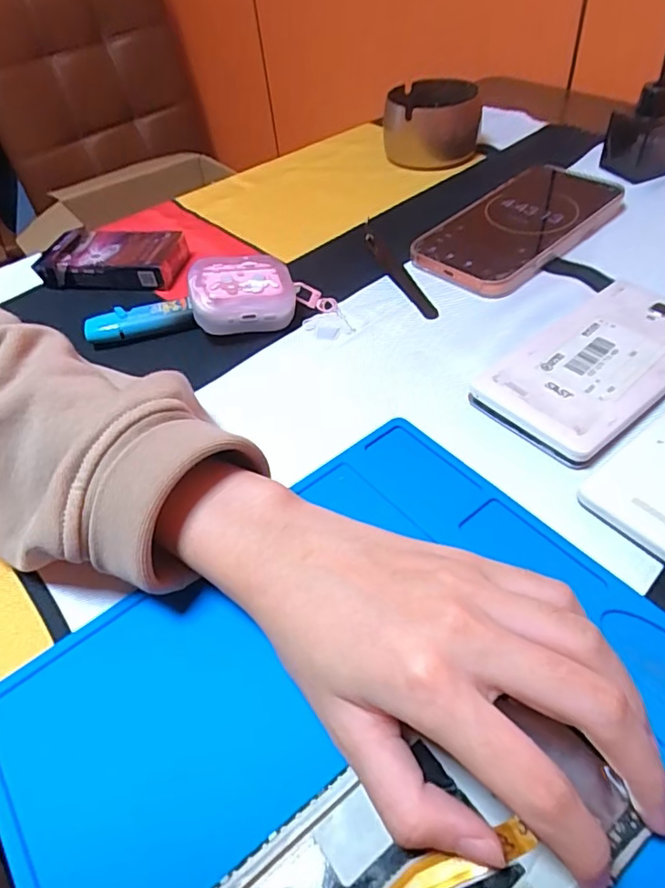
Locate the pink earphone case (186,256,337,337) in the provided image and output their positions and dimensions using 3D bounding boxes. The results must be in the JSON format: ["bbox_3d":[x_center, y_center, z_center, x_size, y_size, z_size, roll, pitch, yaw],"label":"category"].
[{"bbox_3d":[-0.047,-0.098,0.360,0.089,0.038,0.042,-13,49,-6],"label":"pink earphone case"}]

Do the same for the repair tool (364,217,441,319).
[{"bbox_3d":[0.045,-0.124,0.396,0.015,0.013,0.123,-17,49,-9],"label":"repair tool"}]

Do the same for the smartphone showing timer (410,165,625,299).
[{"bbox_3d":[0.137,-0.160,0.407,0.162,0.017,0.084,-37,55,-24],"label":"smartphone showing timer"}]

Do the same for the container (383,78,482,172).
[{"bbox_3d":[0.089,-0.289,0.505,0.086,0.049,0.075,5,49,11],"label":"container"}]

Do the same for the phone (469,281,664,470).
[{"bbox_3d":[0.148,-0.045,0.304,0.142,0.013,0.072,-35,54,-23],"label":"phone"}]

